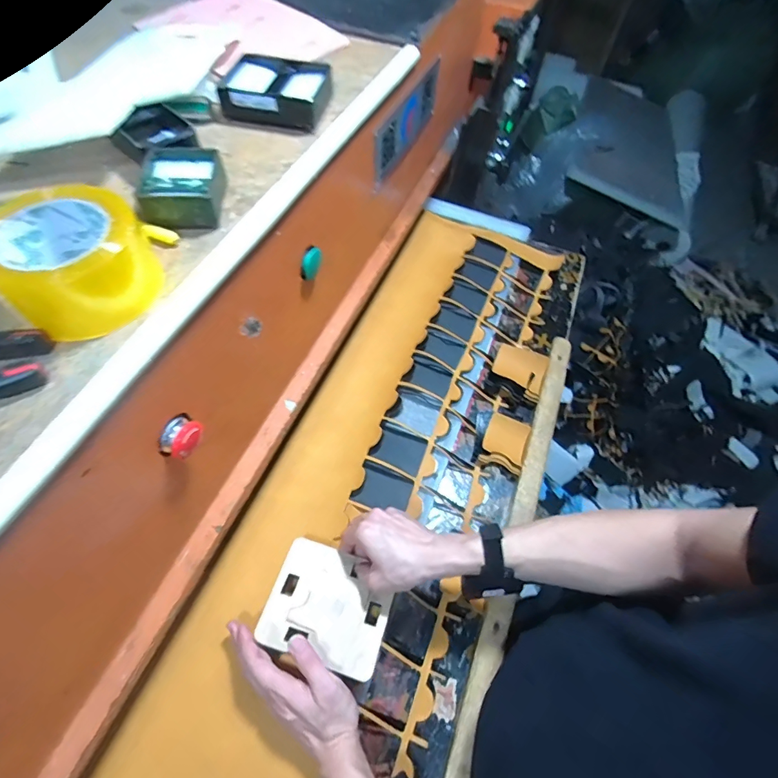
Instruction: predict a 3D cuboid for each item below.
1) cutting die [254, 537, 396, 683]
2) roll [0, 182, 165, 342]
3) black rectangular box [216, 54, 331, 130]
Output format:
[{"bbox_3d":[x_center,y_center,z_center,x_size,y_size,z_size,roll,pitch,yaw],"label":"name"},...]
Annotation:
[{"bbox_3d":[-0.073,0.264,0.519,0.145,0.015,0.122,17,59,6],"label":"cutting die"},{"bbox_3d":[-0.247,-0.103,0.331,0.106,0.066,0.106,2,59,-4],"label":"roll"},{"bbox_3d":[-0.135,-0.348,0.494,0.120,0.035,0.096,10,59,2],"label":"black rectangular box"}]

